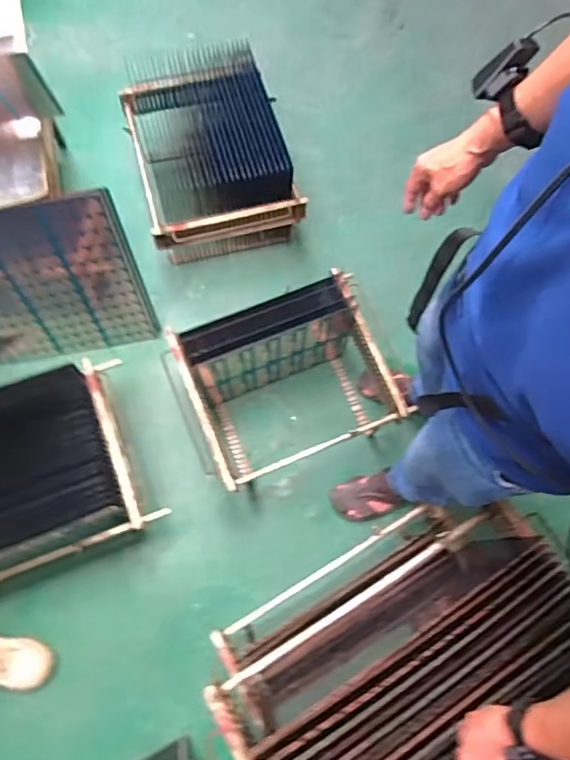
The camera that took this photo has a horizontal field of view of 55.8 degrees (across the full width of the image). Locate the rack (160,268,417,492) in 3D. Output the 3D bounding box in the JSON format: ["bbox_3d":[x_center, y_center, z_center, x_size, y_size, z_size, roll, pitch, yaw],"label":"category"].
[{"bbox_3d":[-0.008,0.023,1.361,0.497,0.320,0.375,-21,74,-9],"label":"rack"}]

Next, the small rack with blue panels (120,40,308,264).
[{"bbox_3d":[-0.225,-0.675,1.622,0.435,0.368,0.582,-17,73,-7],"label":"small rack with blue panels"}]

